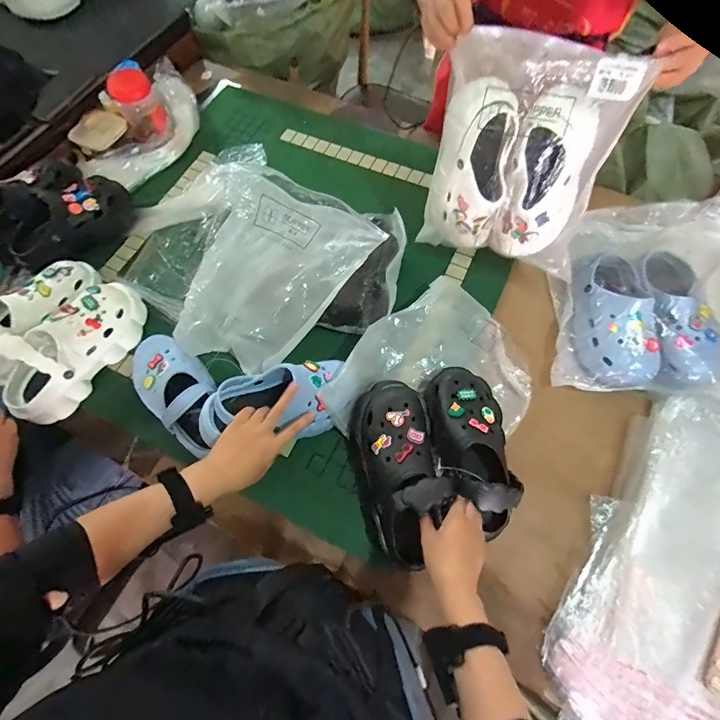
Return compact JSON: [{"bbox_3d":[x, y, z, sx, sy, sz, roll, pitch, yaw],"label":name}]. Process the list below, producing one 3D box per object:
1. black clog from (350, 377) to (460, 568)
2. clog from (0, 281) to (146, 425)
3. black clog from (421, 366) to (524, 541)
[{"bbox_3d":[0.058,0.161,0.588,0.122,0.109,0.262,-11,69,-5],"label":"black clog"},{"bbox_3d":[-0.501,-0.027,0.694,0.118,0.132,0.270,31,71,11],"label":"clog"},{"bbox_3d":[0.177,0.126,0.609,0.122,0.099,0.245,-7,54,-3],"label":"black clog"}]

